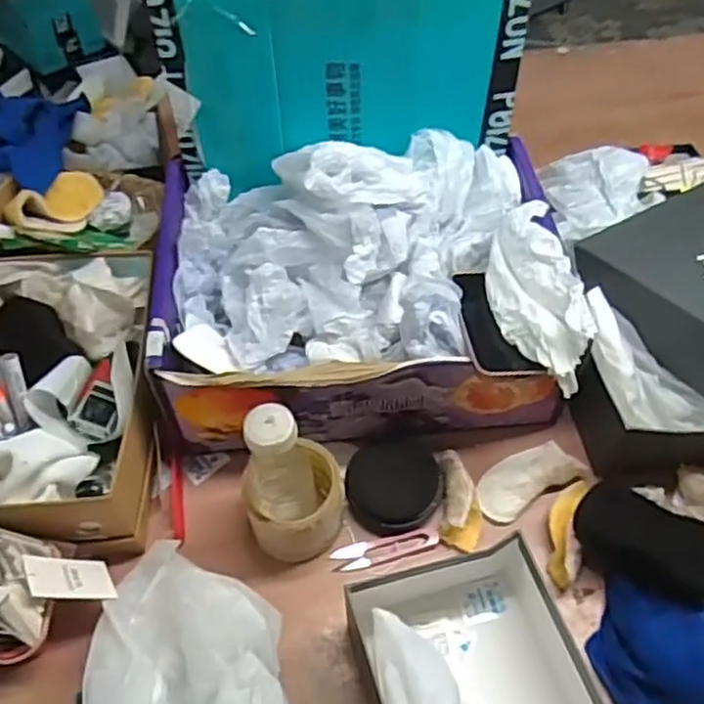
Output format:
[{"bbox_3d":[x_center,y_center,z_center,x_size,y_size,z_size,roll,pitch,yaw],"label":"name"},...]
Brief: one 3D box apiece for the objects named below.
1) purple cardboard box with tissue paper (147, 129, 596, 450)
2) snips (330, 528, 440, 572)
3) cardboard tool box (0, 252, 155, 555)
[{"bbox_3d":[0.010,-0.068,0.725,0.394,0.185,0.313,-3,53,-1],"label":"purple cardboard box with tissue paper"},{"bbox_3d":[0.033,0.190,0.679,0.100,0.015,0.027,-7,53,-4],"label":"snips"},{"bbox_3d":[-0.293,0.029,0.703,0.191,0.123,0.309,-2,53,-1],"label":"cardboard tool box"}]

